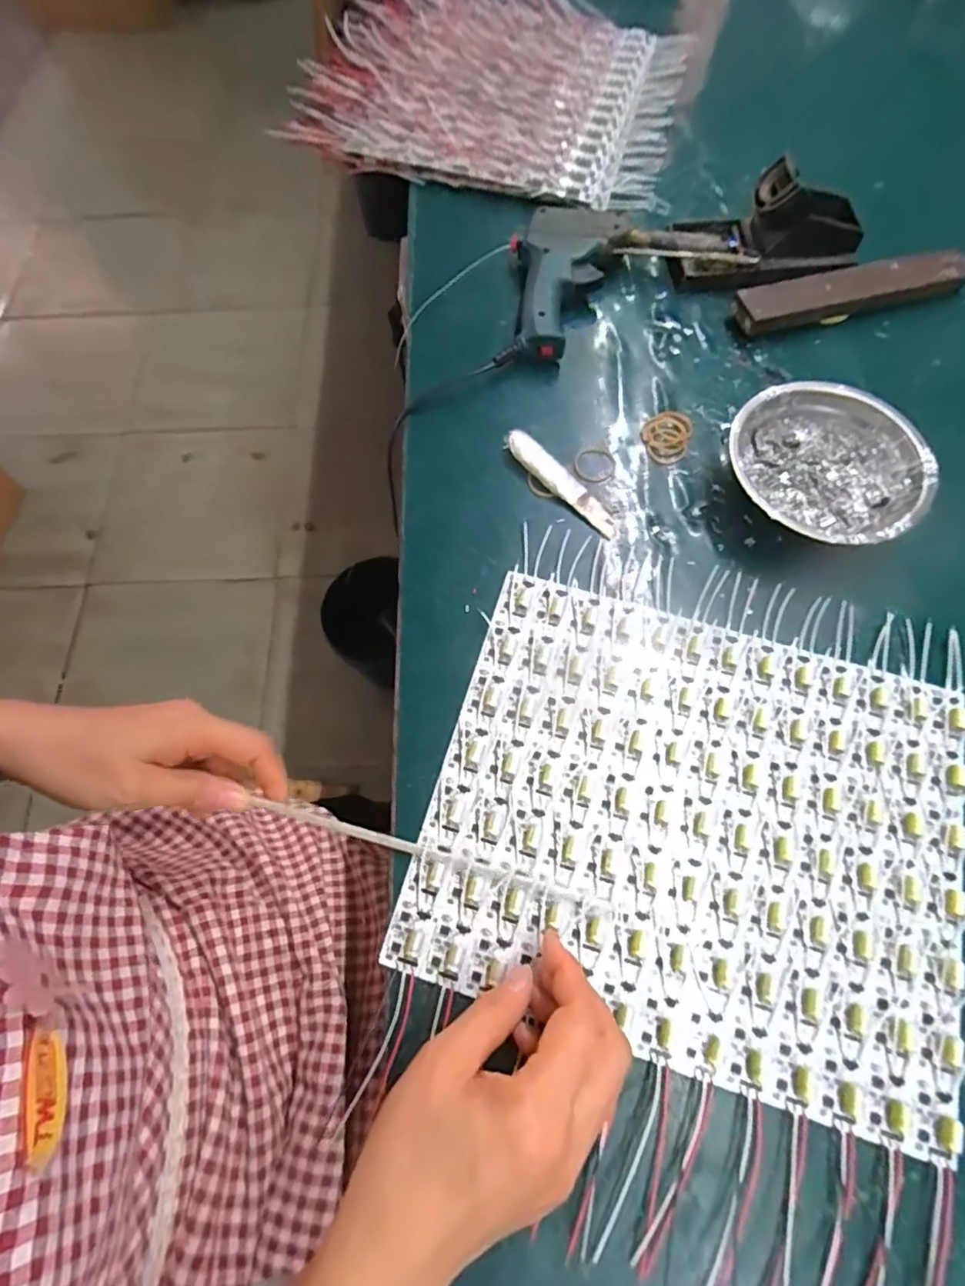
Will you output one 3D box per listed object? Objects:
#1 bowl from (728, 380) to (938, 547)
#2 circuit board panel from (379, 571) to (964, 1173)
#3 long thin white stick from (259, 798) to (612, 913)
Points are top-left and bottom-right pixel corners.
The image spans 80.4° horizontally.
[{"bbox_3d":[0.229,-0.116,0.393,0.124,0.040,0.123,0,68,0],"label":"bowl"},{"bbox_3d":[0.119,0.100,0.325,0.285,0.007,0.238,17,69,7],"label":"circuit board panel"},{"bbox_3d":[-0.030,0.117,0.319,0.204,0.011,0.010,14,69,5],"label":"long thin white stick"}]

